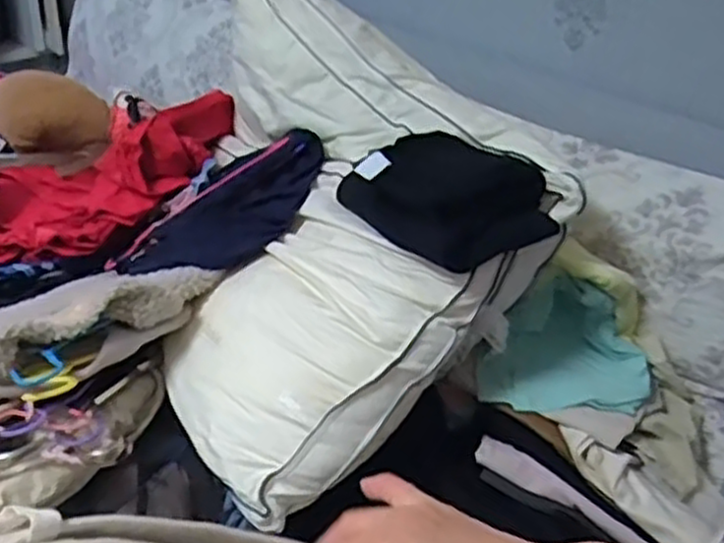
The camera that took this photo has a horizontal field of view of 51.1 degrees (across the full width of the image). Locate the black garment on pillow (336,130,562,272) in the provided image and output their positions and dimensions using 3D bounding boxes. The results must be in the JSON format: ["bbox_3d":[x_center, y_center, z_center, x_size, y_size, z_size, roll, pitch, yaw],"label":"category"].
[{"bbox_3d":[0.091,-0.091,0.869,0.171,0.087,0.229,-12,36,-21],"label":"black garment on pillow"}]

